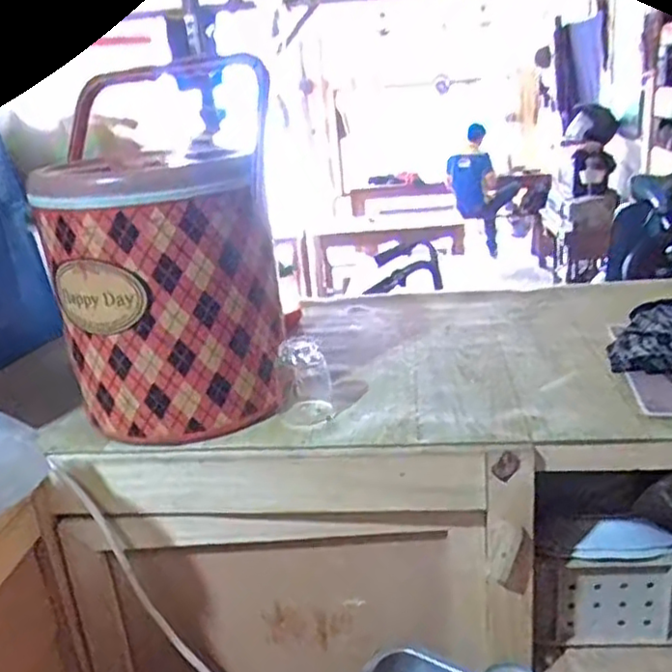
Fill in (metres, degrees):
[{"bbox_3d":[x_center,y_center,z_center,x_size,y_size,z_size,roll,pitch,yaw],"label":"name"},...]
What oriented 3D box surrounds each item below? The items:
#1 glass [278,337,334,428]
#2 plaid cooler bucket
[{"bbox_3d":[-0.038,0.060,0.828,0.064,0.101,0.055,-4,22,2],"label":"glass"},{"bbox_3d":[-0.194,-0.054,0.823,0.212,0.351,0.196,7,25,27],"label":"plaid cooler bucket"}]

